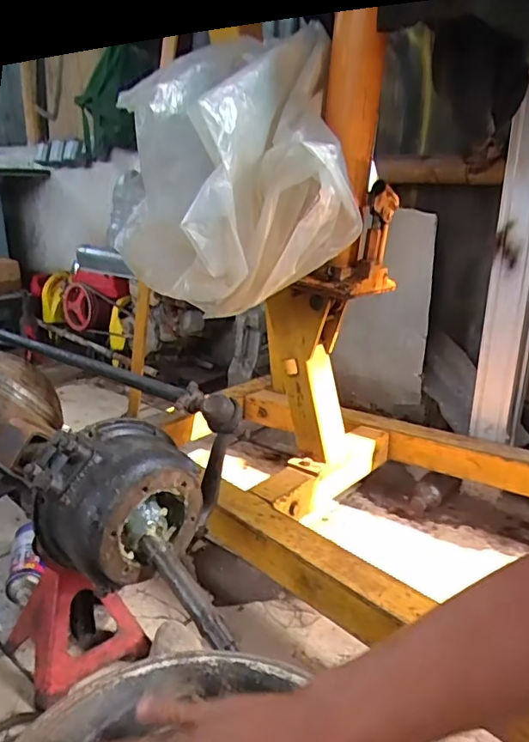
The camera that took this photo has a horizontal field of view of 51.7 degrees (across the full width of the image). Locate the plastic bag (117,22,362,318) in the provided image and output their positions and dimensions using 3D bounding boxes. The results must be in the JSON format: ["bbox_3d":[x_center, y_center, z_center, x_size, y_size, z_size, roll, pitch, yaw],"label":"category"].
[{"bbox_3d":[-0.040,-0.284,0.795,0.345,0.365,0.192,2,17,5],"label":"plastic bag"}]

